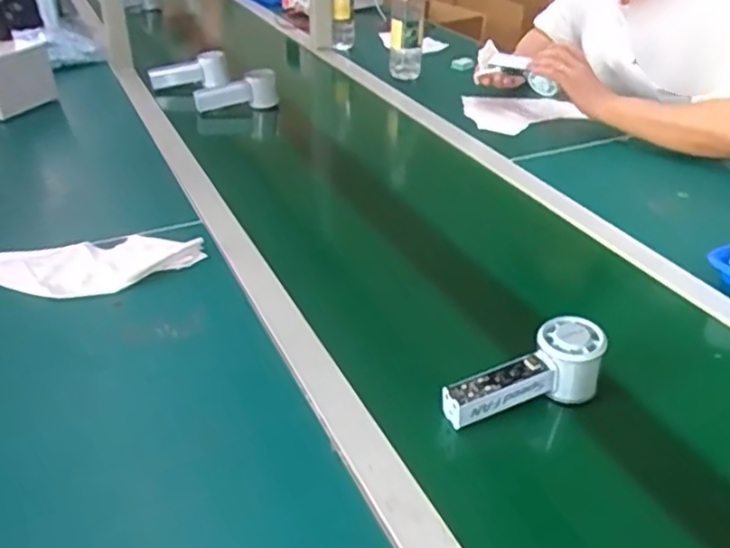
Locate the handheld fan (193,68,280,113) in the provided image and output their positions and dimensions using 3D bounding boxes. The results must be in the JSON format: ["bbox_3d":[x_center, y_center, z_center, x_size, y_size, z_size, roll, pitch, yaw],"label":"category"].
[{"bbox_3d":[-0.232,-0.328,1.240,0.154,0.062,0.060,-11,35,-19],"label":"handheld fan"}]

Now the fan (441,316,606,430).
[{"bbox_3d":[0.140,0.096,0.610,0.150,0.061,0.047,-22,38,-9],"label":"fan"}]

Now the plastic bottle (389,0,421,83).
[{"bbox_3d":[0.084,-0.505,1.385,0.070,0.229,0.064,5,33,5],"label":"plastic bottle"}]

